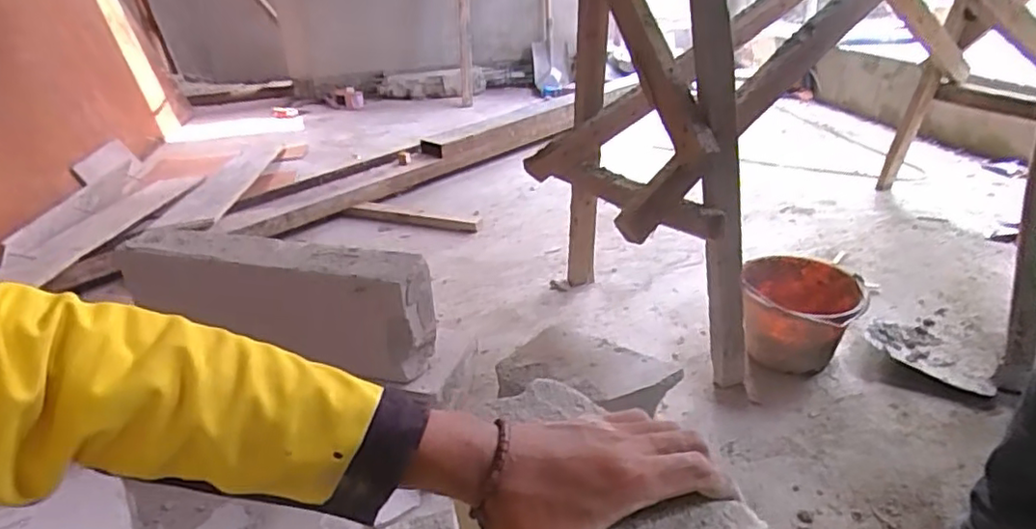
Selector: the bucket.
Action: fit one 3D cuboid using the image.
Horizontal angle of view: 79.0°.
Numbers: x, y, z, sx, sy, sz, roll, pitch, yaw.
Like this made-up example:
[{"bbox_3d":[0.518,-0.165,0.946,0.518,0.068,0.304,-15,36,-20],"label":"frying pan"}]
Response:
[{"bbox_3d":[0.547,0.104,1.231,0.210,0.148,0.237,7,28,18],"label":"bucket"}]

